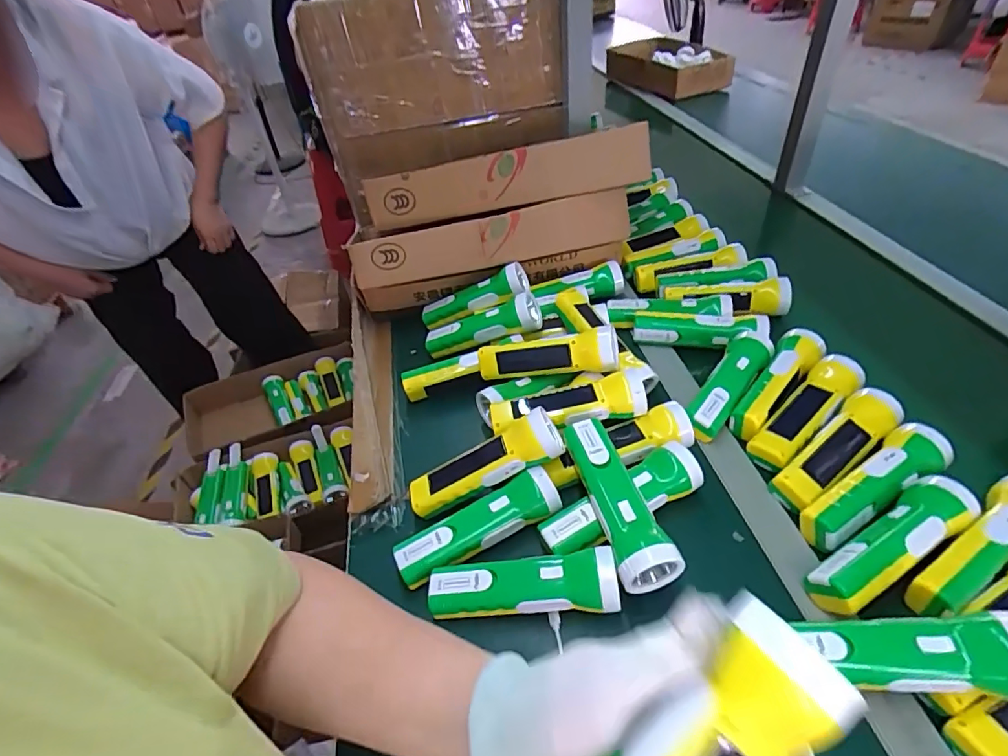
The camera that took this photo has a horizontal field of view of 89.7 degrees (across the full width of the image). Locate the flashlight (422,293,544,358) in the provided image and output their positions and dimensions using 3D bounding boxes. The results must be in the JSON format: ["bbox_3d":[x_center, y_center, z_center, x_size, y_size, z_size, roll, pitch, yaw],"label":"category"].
[{"bbox_3d":[-0.034,-0.068,0.704,0.169,0.047,0.058,-17,39,19],"label":"flashlight"}]

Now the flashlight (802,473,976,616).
[{"bbox_3d":[0.339,0.146,0.443,0.174,0.043,0.047,-24,44,-18],"label":"flashlight"}]

